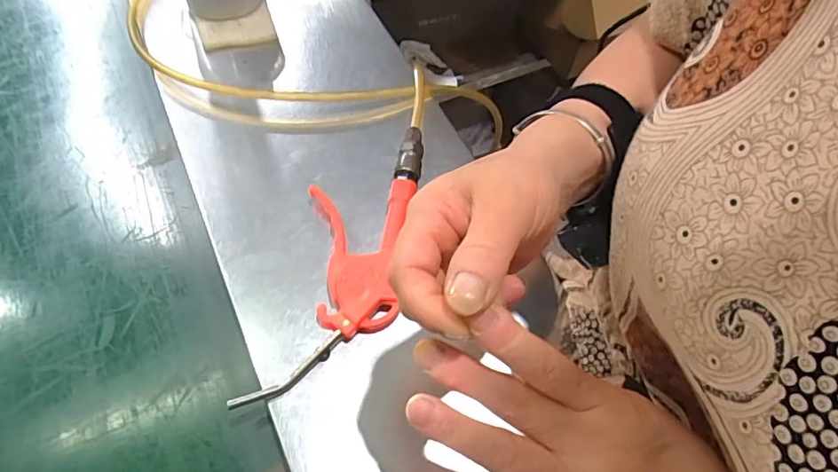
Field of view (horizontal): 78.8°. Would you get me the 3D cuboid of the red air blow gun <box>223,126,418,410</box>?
[{"bbox_3d":[-0.055,0.016,0.395,0.086,0.035,0.241,12,60,3],"label":"red air blow gun"}]

